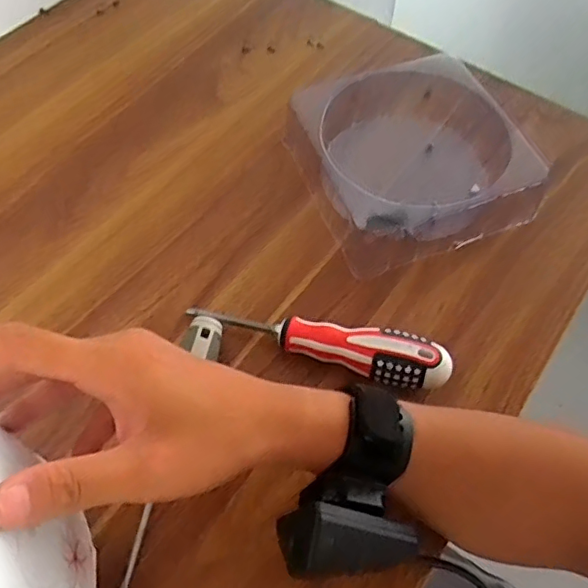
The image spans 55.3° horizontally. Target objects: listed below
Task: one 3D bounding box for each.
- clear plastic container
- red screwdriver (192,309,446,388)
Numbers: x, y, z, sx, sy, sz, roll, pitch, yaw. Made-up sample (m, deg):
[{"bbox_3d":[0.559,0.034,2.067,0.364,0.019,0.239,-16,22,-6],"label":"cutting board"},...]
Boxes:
[{"bbox_3d":[0.098,-0.118,0.477,0.172,0.055,0.171,-21,62,-13],"label":"clear plastic container"},{"bbox_3d":[0.015,0.037,0.388,0.176,0.041,0.034,10,59,4],"label":"red screwdriver"}]

